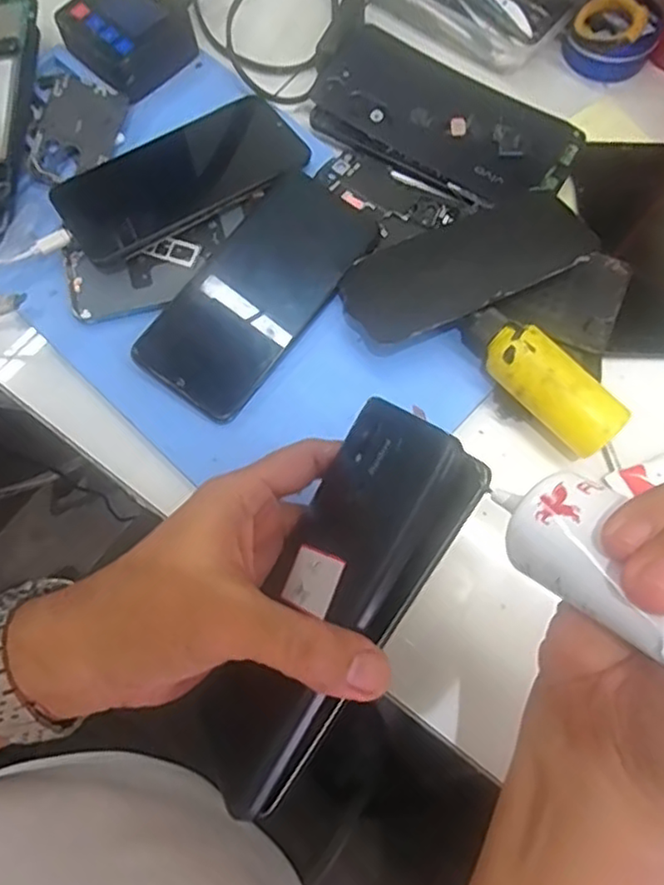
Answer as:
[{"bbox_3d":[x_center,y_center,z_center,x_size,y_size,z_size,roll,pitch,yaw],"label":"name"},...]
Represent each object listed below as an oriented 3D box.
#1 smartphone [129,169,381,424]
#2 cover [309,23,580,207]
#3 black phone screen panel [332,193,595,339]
[{"bbox_3d":[-0.043,-0.093,0.390,0.072,0.013,0.161,36,75,11],"label":"smartphone"},{"bbox_3d":[0.076,-0.218,0.436,0.172,0.008,0.078,33,80,11],"label":"cover"},{"bbox_3d":[0.076,-0.107,0.385,0.141,0.009,0.069,-23,57,-2],"label":"black phone screen panel"}]

